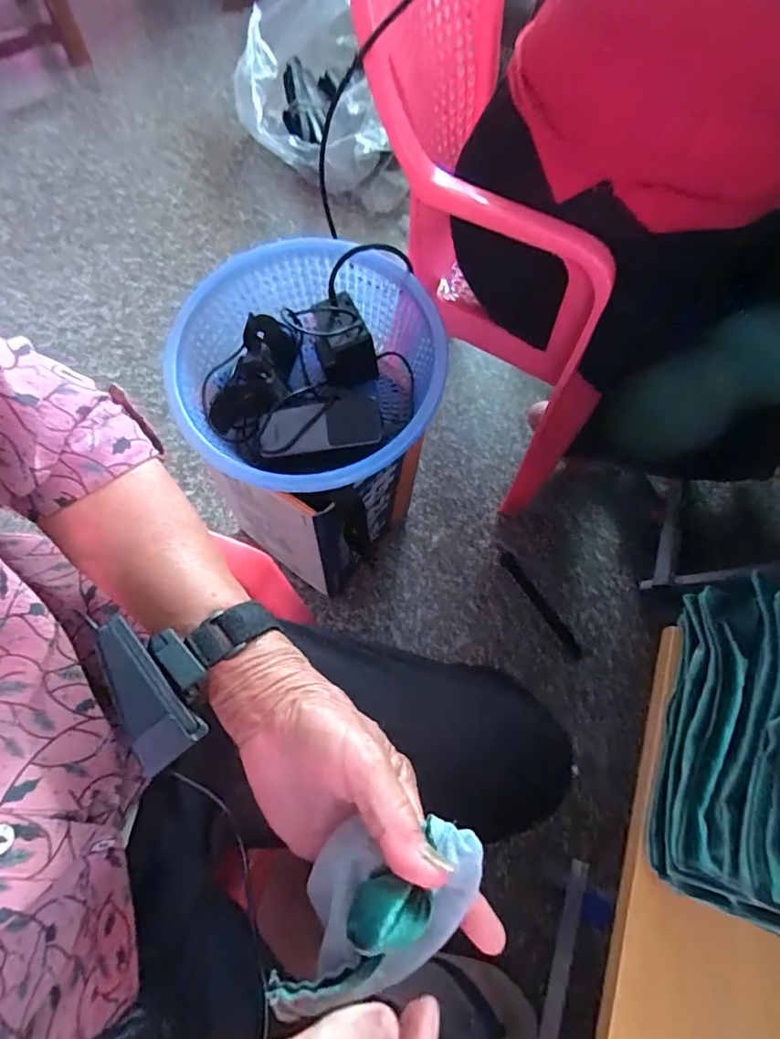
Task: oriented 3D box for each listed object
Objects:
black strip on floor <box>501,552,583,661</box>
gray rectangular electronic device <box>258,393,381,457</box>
[{"bbox_3d":[0.254,0.142,0.894,0.025,0.009,0.203,-29,70,-15],"label":"black strip on floor"},{"bbox_3d":[-0.075,-0.105,0.579,0.123,0.018,0.065,-4,65,-5],"label":"gray rectangular electronic device"}]

